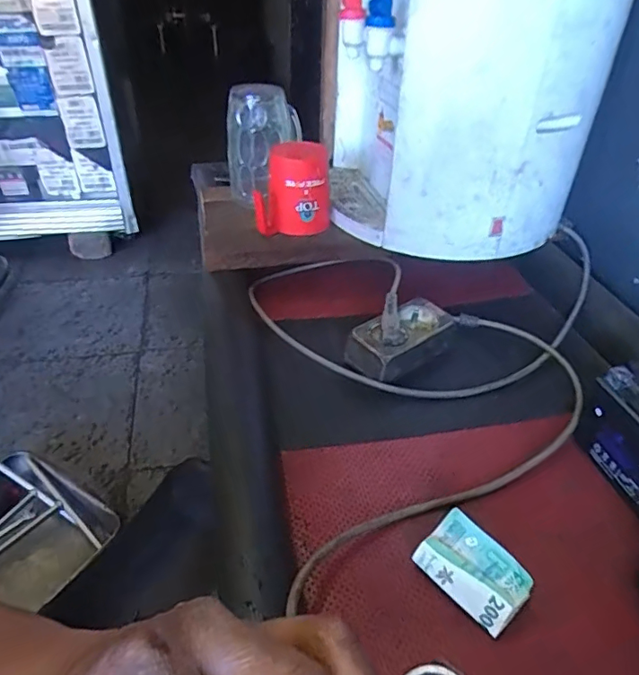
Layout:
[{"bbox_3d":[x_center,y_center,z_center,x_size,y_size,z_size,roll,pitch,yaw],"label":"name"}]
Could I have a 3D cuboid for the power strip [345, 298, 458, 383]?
[{"bbox_3d":[0.080,0.002,0.509,0.113,0.048,0.054,-24,45,-30],"label":"power strip"}]

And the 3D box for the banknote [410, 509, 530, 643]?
[{"bbox_3d":[0.098,0.151,0.331,0.039,0.032,0.065,-30,48,-35],"label":"banknote"}]

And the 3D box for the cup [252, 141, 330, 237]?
[{"bbox_3d":[-0.028,-0.168,0.577,0.080,0.085,0.076,4,38,1],"label":"cup"}]

